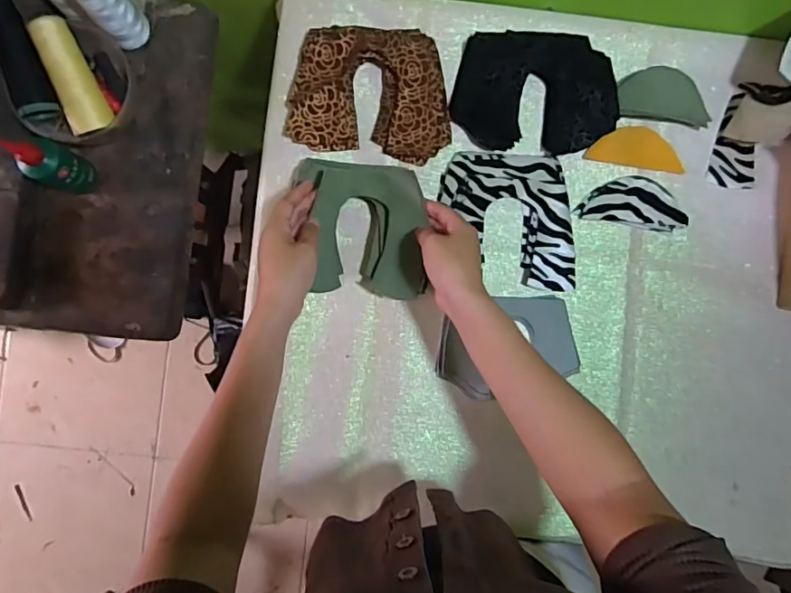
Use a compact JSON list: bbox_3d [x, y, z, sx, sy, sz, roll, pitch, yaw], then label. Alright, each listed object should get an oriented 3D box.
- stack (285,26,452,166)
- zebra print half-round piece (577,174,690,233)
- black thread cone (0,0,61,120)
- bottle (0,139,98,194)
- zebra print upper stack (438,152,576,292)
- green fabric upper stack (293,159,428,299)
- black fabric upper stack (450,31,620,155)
[{"bbox_3d":[-0.027,-0.226,0.567,0.174,0.026,0.138,1,89,-2],"label":"stack"},{"bbox_3d":[0.272,-0.108,0.584,0.117,0.005,0.054,9,91,3],"label":"zebra print half-round piece"},{"bbox_3d":[-0.372,-0.237,0.506,0.034,0.034,0.115,-12,109,-2],"label":"black thread cone"},{"bbox_3d":[-0.359,-0.137,0.532,0.045,0.107,0.044,0,89,-2],"label":"bottle"},{"bbox_3d":[0.128,-0.087,0.576,0.150,0.013,0.149,4,89,-1],"label":"zebra print upper stack"},{"bbox_3d":[-0.039,-0.071,0.553,0.134,0.059,0.138,1,89,-1],"label":"green fabric upper stack"},{"bbox_3d":[0.159,-0.228,0.570,0.174,0.028,0.122,8,88,-1],"label":"black fabric upper stack"}]

